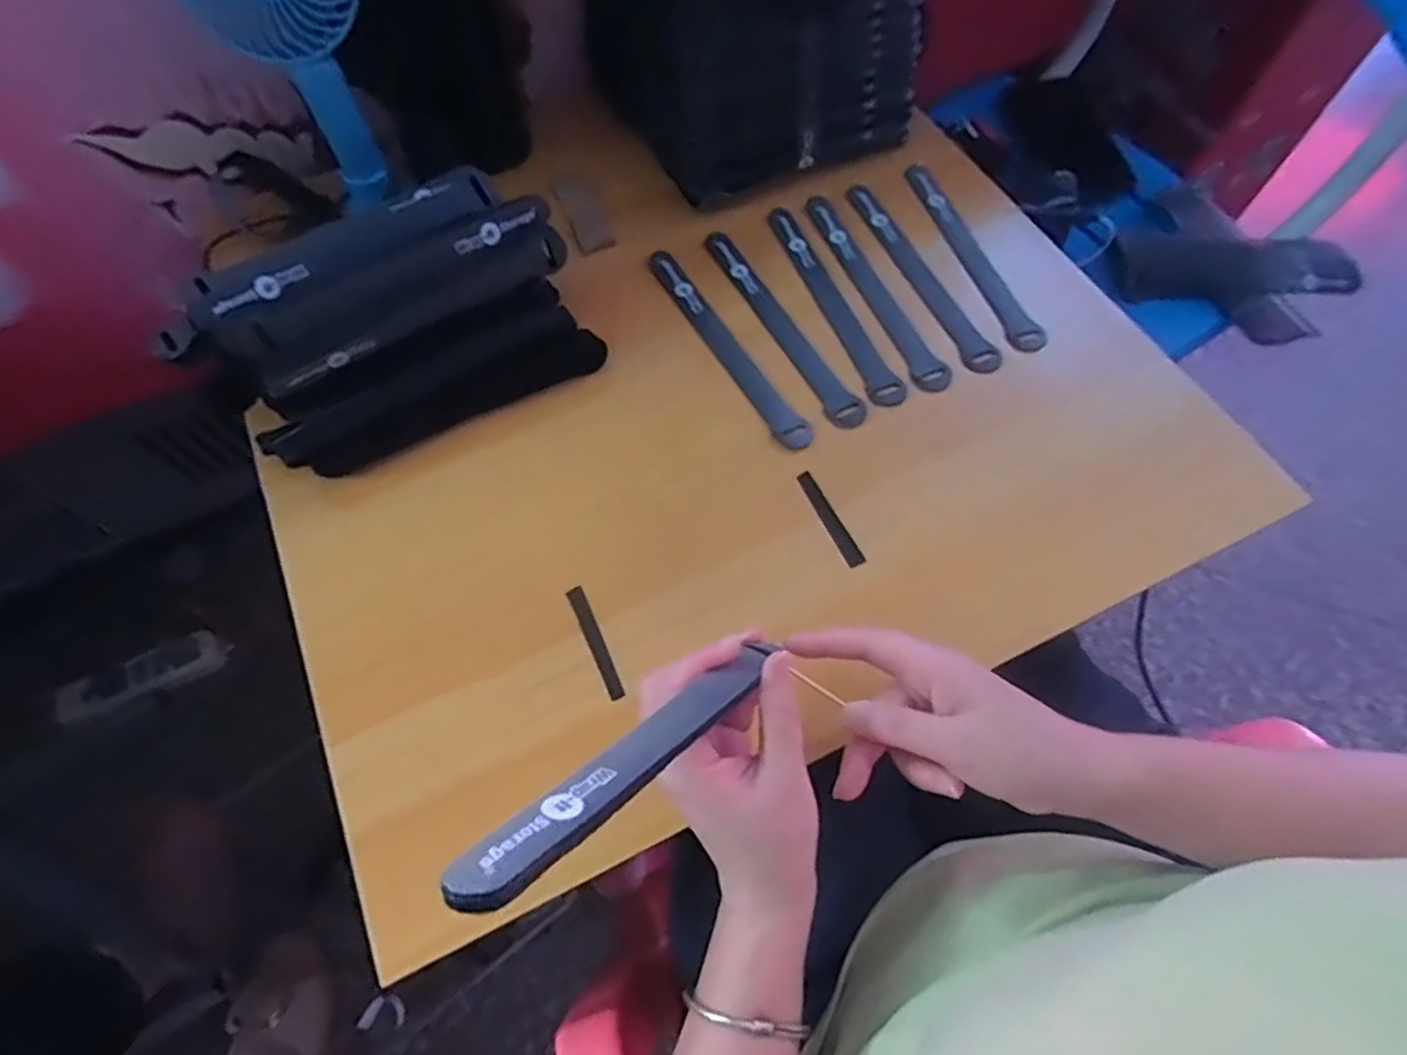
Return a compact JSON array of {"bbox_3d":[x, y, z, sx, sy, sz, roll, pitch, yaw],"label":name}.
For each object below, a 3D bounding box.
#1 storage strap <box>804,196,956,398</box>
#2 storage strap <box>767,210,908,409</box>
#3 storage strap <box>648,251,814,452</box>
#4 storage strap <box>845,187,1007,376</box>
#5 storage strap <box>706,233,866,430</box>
[{"bbox_3d":[0.124,-0.175,0.514,0.025,0.006,0.188,-20,66,-8],"label":"storage strap"},{"bbox_3d":[0.093,-0.166,0.510,0.024,0.009,0.195,-17,66,-7],"label":"storage strap"},{"bbox_3d":[0.015,-0.131,0.492,0.022,0.007,0.193,-28,67,-11],"label":"storage strap"},{"bbox_3d":[0.158,-0.190,0.524,0.025,0.006,0.196,-19,64,-14],"label":"storage strap"},{"bbox_3d":[0.053,-0.147,0.501,0.023,0.006,0.195,-29,64,0],"label":"storage strap"}]

